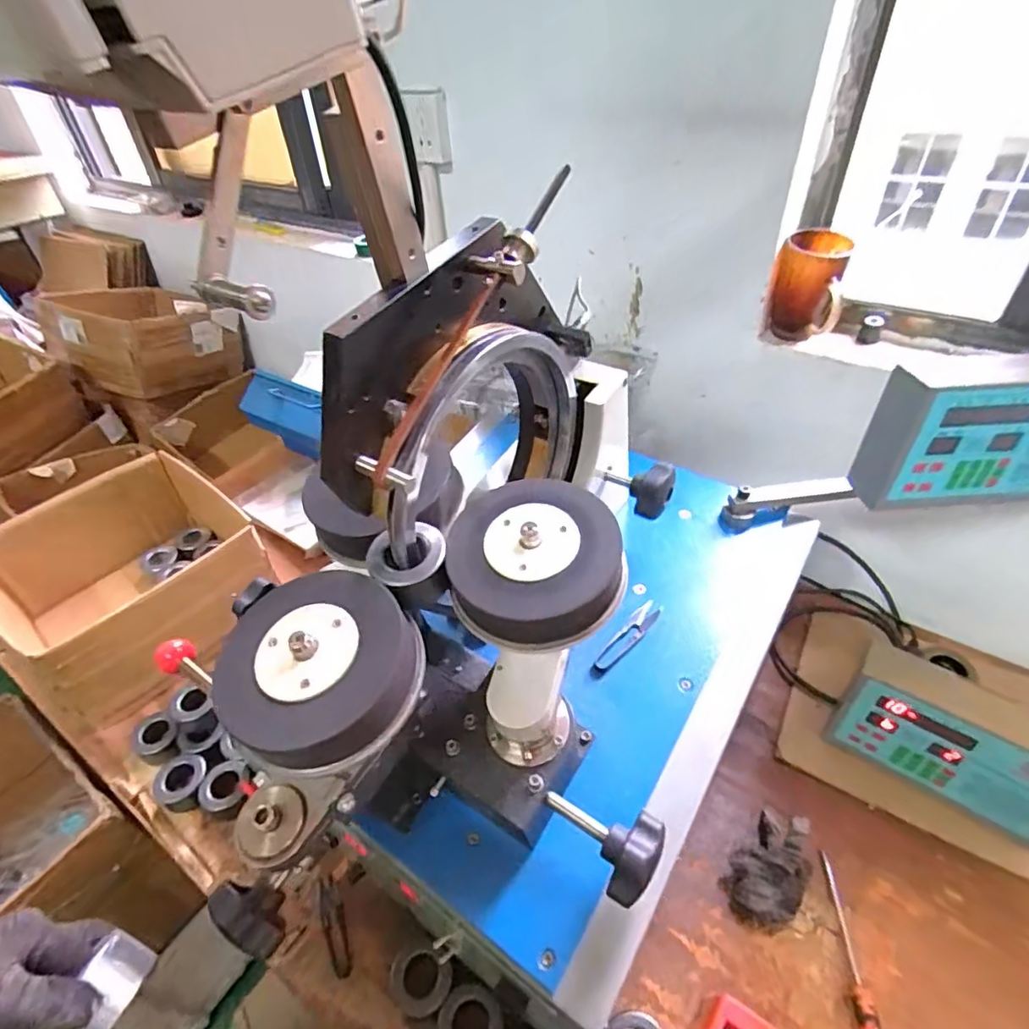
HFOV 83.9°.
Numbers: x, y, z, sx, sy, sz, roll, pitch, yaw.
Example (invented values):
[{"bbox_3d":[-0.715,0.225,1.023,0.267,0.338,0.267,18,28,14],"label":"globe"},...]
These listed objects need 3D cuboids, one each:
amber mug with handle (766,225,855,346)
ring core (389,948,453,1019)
[{"bbox_3d":[0.386,-0.298,0.756,0.083,0.121,0.081,20,47,25],"label":"amber mug with handle"},{"bbox_3d":[-0.093,0.468,0.571,0.061,0.032,0.051,22,48,26],"label":"ring core"}]

